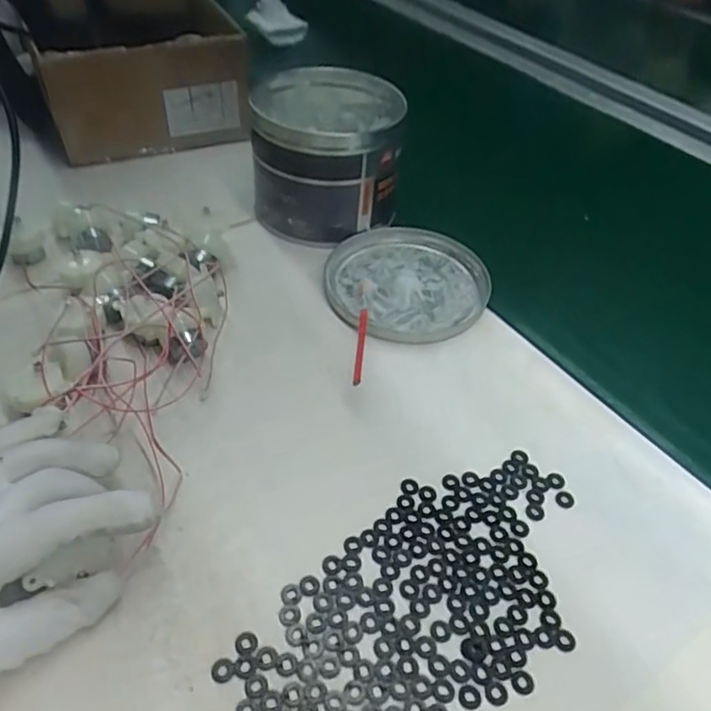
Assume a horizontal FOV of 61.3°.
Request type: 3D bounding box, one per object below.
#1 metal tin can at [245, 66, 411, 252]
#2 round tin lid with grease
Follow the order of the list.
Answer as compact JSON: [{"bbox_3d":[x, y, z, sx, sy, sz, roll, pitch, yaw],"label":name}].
[{"bbox_3d":[-0.027,-0.176,0.538,0.129,0.110,0.134,3,45,-3],"label":"metal tin can"},{"bbox_3d":[0.043,-0.061,0.493,0.130,0.014,0.133,3,45,-3],"label":"round tin lid with grease"}]

